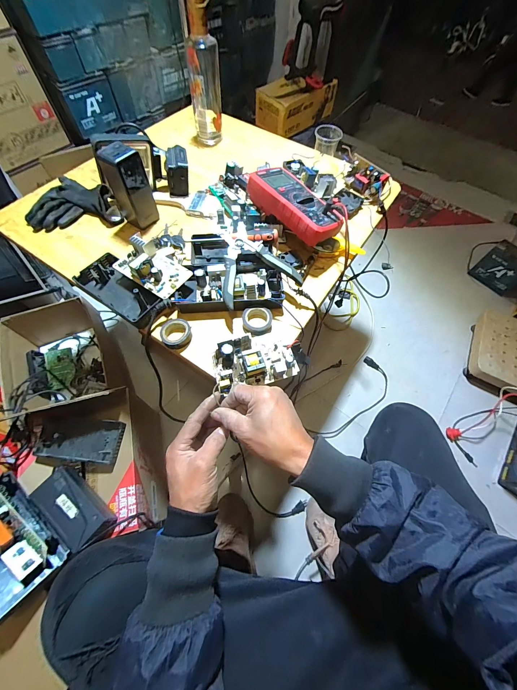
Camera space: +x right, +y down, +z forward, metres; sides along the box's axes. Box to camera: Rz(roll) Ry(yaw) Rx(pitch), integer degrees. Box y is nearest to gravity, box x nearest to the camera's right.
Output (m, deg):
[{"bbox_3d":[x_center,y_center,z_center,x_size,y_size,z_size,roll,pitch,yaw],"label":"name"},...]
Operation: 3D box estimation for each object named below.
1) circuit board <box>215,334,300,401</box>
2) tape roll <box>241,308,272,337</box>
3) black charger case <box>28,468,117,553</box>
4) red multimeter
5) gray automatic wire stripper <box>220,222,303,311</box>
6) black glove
[{"bbox_3d":[-0.007,0.021,0.393,0.122,0.032,0.076,-16,65,-11],"label":"circuit board"},{"bbox_3d":[-0.002,-0.039,0.434,0.050,0.019,0.044,0,63,-3],"label":"tape roll"},{"bbox_3d":[-0.359,0.314,0.503,0.152,0.054,0.081,41,68,17],"label":"black charger case"},{"bbox_3d":[0.069,-0.261,0.487,0.091,0.051,0.181,-38,70,-19],"label":"red multimeter"},{"bbox_3d":[-0.021,-0.139,0.451,0.130,0.033,0.153,-24,66,-14],"label":"gray automatic wire stripper"},{"bbox_3d":[-0.376,-0.274,0.517,0.168,0.047,0.134,28,65,11],"label":"black glove"}]

